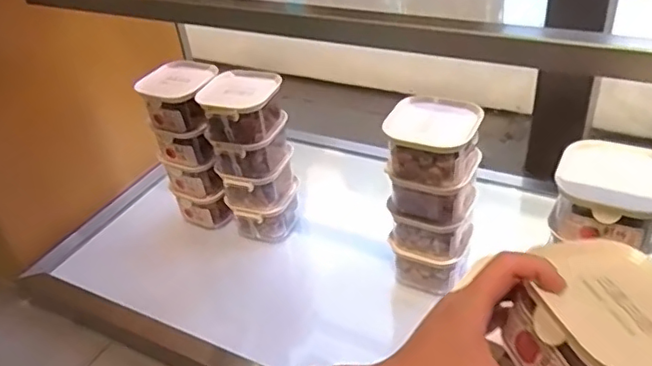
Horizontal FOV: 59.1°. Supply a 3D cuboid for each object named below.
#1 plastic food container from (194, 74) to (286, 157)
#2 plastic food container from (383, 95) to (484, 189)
[{"bbox_3d":[-0.134,-0.110,0.893,0.115,0.079,0.114,11,40,22],"label":"plastic food container"},{"bbox_3d":[0.143,-0.058,0.761,0.116,0.075,0.108,7,39,17],"label":"plastic food container"}]

